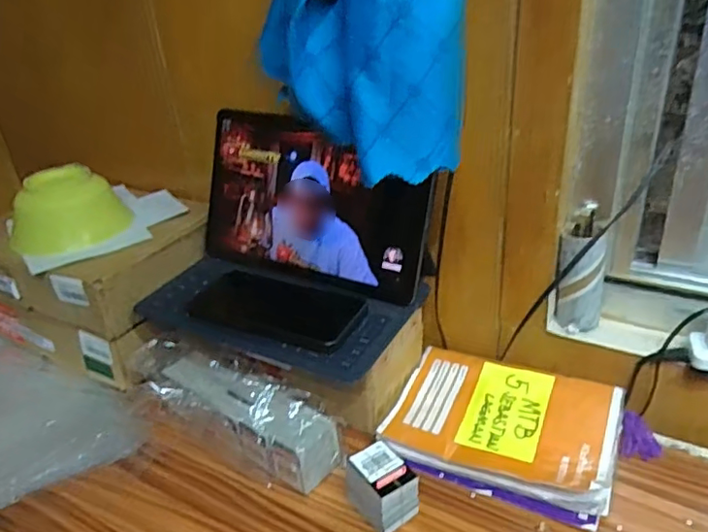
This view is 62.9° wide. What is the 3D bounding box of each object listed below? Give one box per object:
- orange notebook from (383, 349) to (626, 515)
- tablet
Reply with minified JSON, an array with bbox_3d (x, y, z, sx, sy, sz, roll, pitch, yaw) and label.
[{"bbox_3d":[0.144,0.145,0.560,0.203,0.014,0.153,8,31,22],"label":"orange notebook"},{"bbox_3d":[-0.047,-0.063,0.607,0.264,0.163,0.016,16,14,27],"label":"tablet"}]

